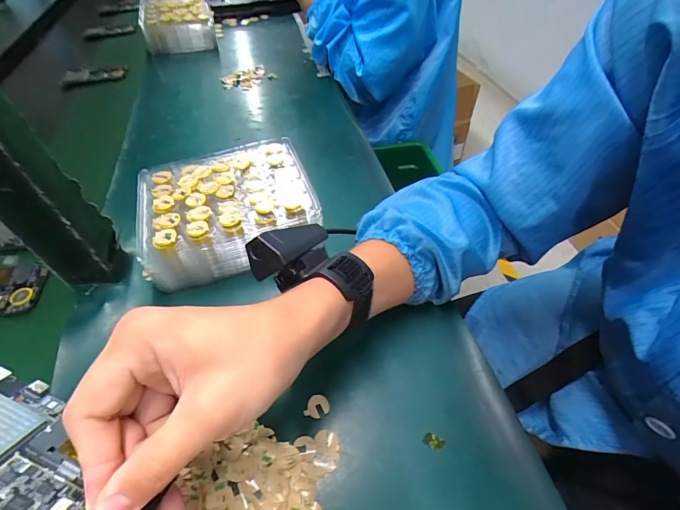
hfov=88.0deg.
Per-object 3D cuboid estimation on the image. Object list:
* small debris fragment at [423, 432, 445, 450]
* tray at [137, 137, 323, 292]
[{"bbox_3d":[0.071,0.141,0.266,0.015,0.004,0.010,18,52,17],"label":"small debris fragment"},{"bbox_3d":[-0.122,-0.053,0.388,0.178,0.055,0.154,-15,50,-10],"label":"tray"}]

